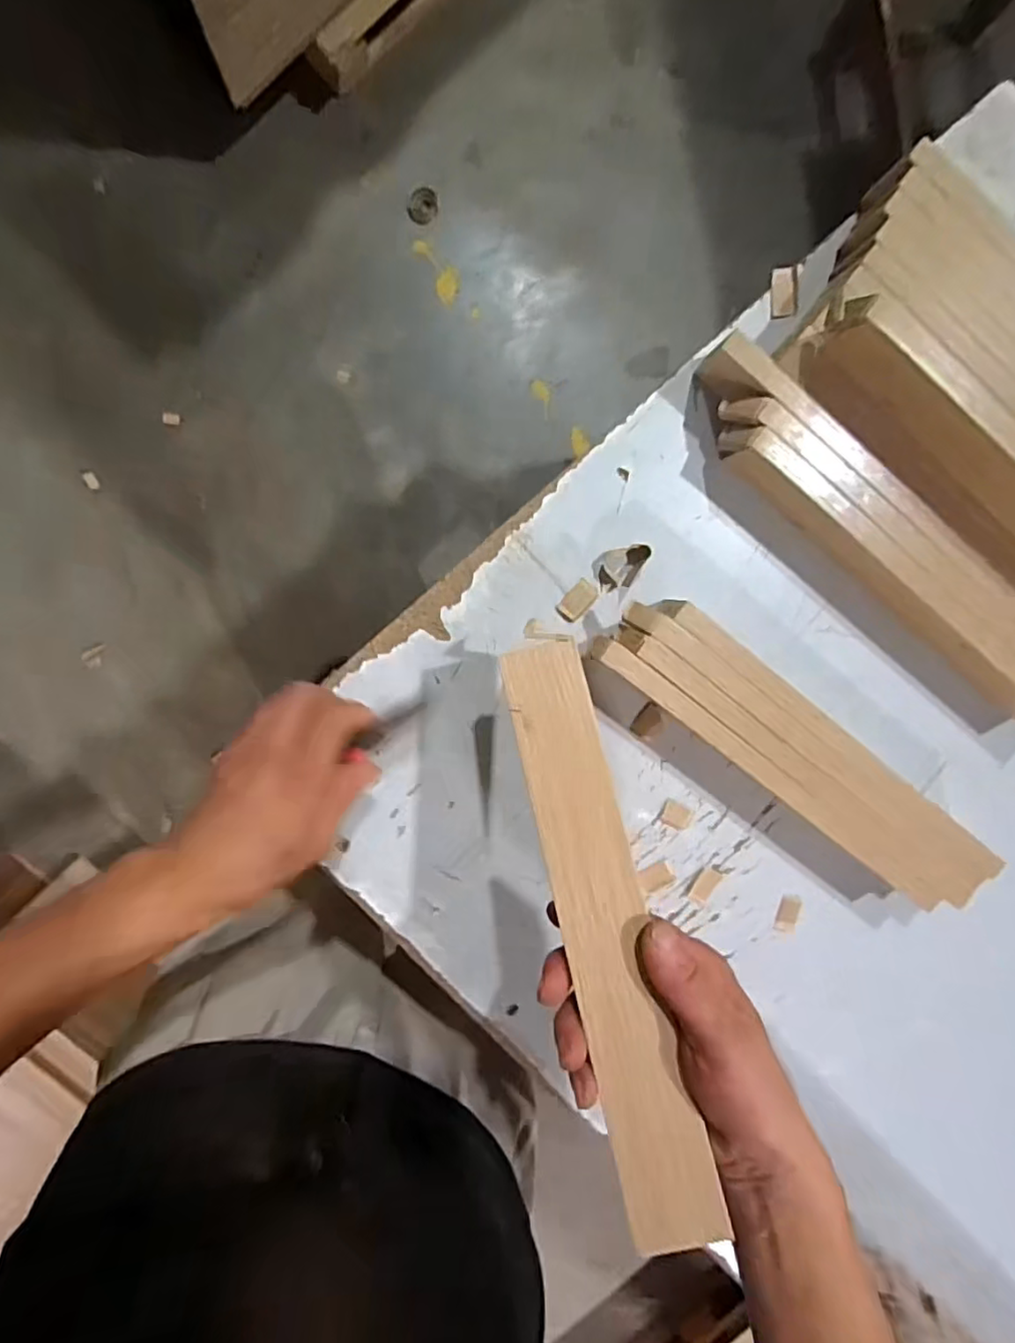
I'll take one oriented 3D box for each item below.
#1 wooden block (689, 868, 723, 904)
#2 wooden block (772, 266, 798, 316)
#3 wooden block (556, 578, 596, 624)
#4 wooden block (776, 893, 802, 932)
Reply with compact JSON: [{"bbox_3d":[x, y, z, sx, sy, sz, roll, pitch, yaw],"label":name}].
[{"bbox_3d":[0.150,0.162,0.465,0.015,0.004,0.027,27,95,-8],"label":"wooden block"},{"bbox_3d":[0.186,-0.254,0.413,0.018,0.005,0.028,-7,99,-4],"label":"wooden block"},{"bbox_3d":[0.048,-0.049,0.427,0.017,0.004,0.030,43,93,-9],"label":"wooden block"},{"bbox_3d":[0.217,0.187,0.477,0.012,0.011,0.029,6,98,-5],"label":"wooden block"}]

